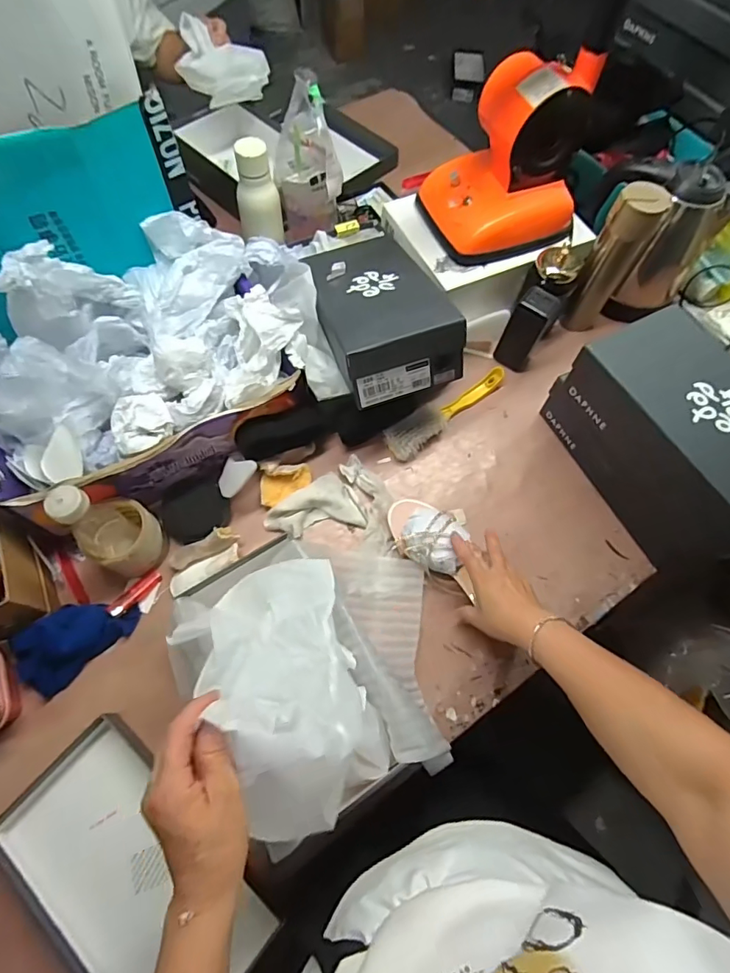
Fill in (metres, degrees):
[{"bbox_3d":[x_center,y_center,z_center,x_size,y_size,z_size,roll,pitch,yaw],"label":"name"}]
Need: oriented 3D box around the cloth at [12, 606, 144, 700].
[{"bbox_3d":[-0.368,0.191,0.605,0.070,0.058,0.146,42,71,15],"label":"cloth"}]

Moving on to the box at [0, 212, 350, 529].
[{"bbox_3d":[-0.282,-0.175,0.653,0.468,0.196,0.294,-24,69,-12],"label":"box"}]

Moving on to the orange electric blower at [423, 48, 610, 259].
[{"bbox_3d":[0.215,-0.492,0.720,0.210,0.200,0.169,-21,69,-11],"label":"orange electric blower"}]

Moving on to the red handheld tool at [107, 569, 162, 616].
[{"bbox_3d":[-0.307,0.143,0.644,0.020,0.014,0.076,32,47,11],"label":"red handheld tool"}]

